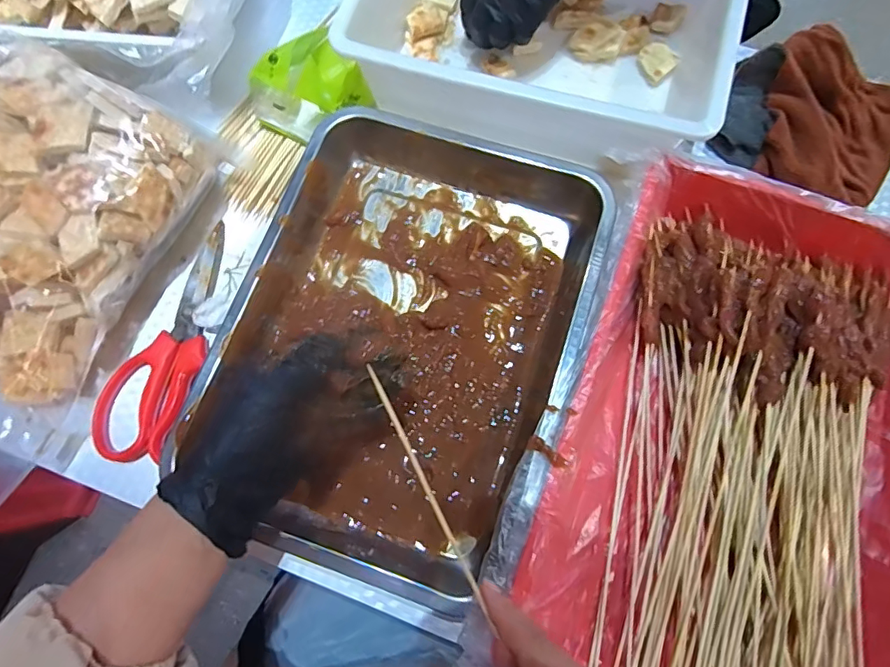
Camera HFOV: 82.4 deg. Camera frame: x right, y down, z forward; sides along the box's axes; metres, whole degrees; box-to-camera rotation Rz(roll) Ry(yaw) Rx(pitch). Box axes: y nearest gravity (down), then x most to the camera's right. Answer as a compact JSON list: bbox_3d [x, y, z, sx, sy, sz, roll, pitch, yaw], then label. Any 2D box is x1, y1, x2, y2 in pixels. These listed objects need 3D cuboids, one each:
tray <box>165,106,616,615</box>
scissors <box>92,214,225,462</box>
[{"bbox_3d":[-0.032,0.001,0.404,0.258,0.062,0.373,18,75,6],"label":"tray"},{"bbox_3d":[-0.230,0.001,0.429,0.070,0.018,0.207,13,74,5],"label":"scissors"}]

